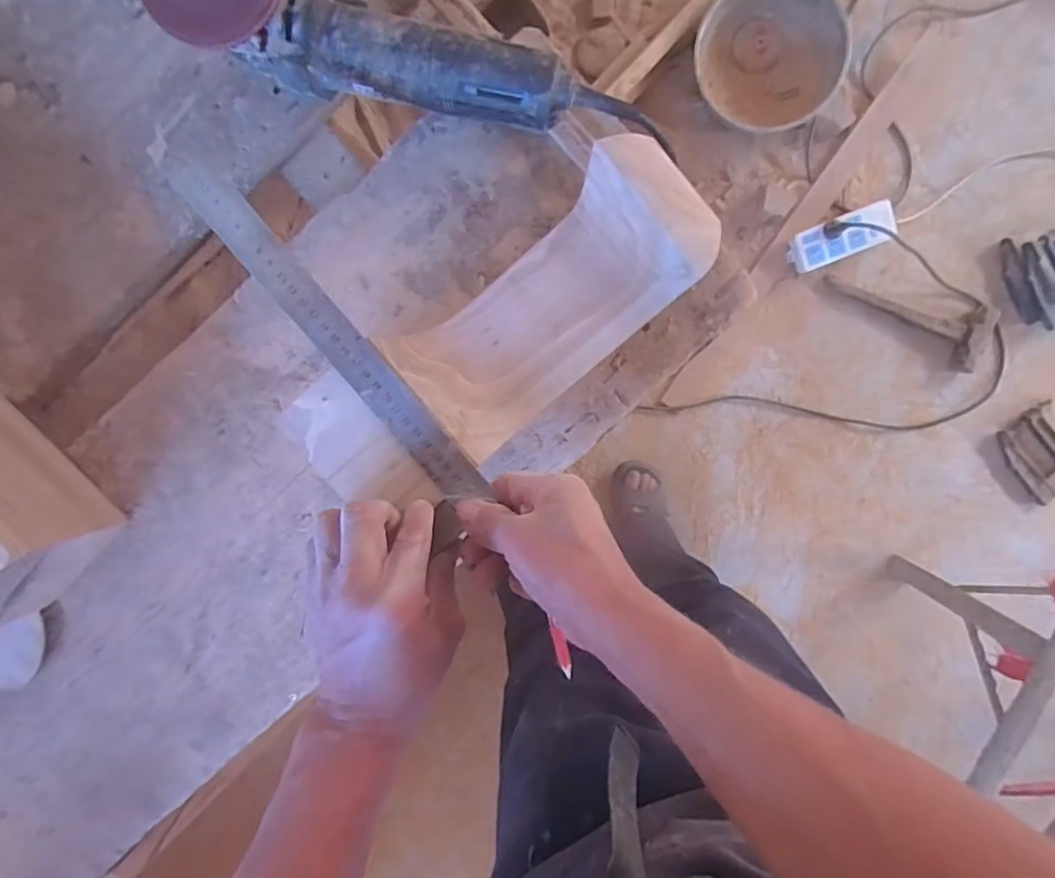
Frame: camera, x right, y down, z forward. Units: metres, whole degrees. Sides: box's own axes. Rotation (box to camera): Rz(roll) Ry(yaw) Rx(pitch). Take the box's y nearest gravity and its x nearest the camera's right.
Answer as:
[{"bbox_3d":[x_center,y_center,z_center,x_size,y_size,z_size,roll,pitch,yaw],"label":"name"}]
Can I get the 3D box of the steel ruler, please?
[{"bbox_3d":[-0.125,-0.068,0.364,0.028,0.006,0.278,-41,95,0],"label":"steel ruler"}]

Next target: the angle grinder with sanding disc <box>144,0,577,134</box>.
[{"bbox_3d":[-0.112,-0.289,0.408,0.295,0.078,0.085,12,97,-9],"label":"angle grinder with sanding disc"}]

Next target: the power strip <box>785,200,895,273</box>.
[{"bbox_3d":[0.615,-0.394,1.101,0.194,0.056,0.078,-22,92,3],"label":"power strip"}]

